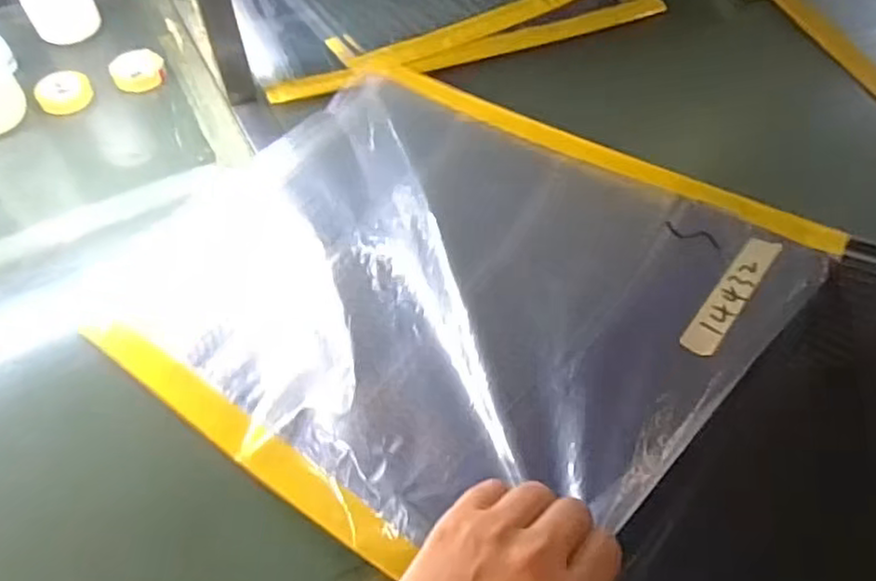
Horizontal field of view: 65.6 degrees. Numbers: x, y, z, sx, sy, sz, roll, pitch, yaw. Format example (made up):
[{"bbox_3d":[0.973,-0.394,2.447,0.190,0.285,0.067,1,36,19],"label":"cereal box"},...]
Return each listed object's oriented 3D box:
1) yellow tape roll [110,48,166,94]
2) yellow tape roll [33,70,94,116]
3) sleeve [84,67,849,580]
[{"bbox_3d":[-0.303,-0.222,0.688,0.048,0.023,0.048,0,55,0],"label":"yellow tape roll"},{"bbox_3d":[-0.368,-0.195,0.670,0.050,0.019,0.050,0,55,0],"label":"yellow tape roll"},{"bbox_3d":[-0.009,-0.012,0.509,0.451,0.096,0.362,33,61,20],"label":"sleeve"}]

